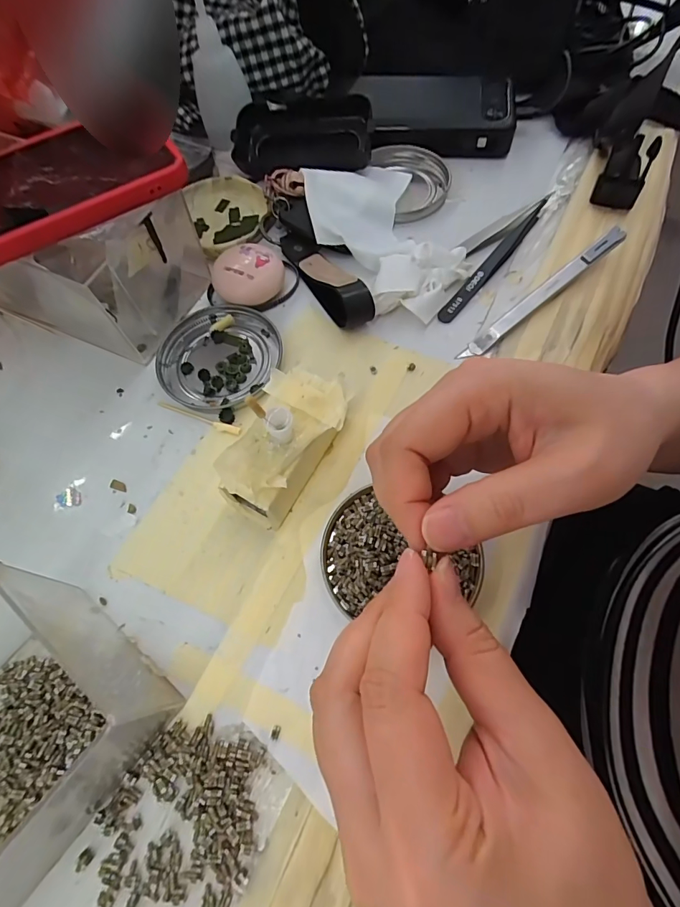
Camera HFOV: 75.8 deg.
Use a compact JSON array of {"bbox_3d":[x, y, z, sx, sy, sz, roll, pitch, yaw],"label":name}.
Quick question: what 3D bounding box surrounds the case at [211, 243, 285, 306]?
[{"bbox_3d":[-0.064,-0.122,0.301,0.048,0.024,0.044,-1,65,3],"label":"case"}]

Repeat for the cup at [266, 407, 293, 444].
[{"bbox_3d":[-0.029,-0.014,0.219,0.013,0.017,0.011,-4,65,1],"label":"cup"}]

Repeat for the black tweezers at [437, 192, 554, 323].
[{"bbox_3d":[0.108,-0.137,0.305,0.012,0.012,0.126,37,72,18],"label":"black tweezers"}]

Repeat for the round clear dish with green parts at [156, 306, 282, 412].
[{"bbox_3d":[-0.079,-0.064,0.285,0.075,0.007,0.077,-1,65,3],"label":"round clear dish with green parts"}]

